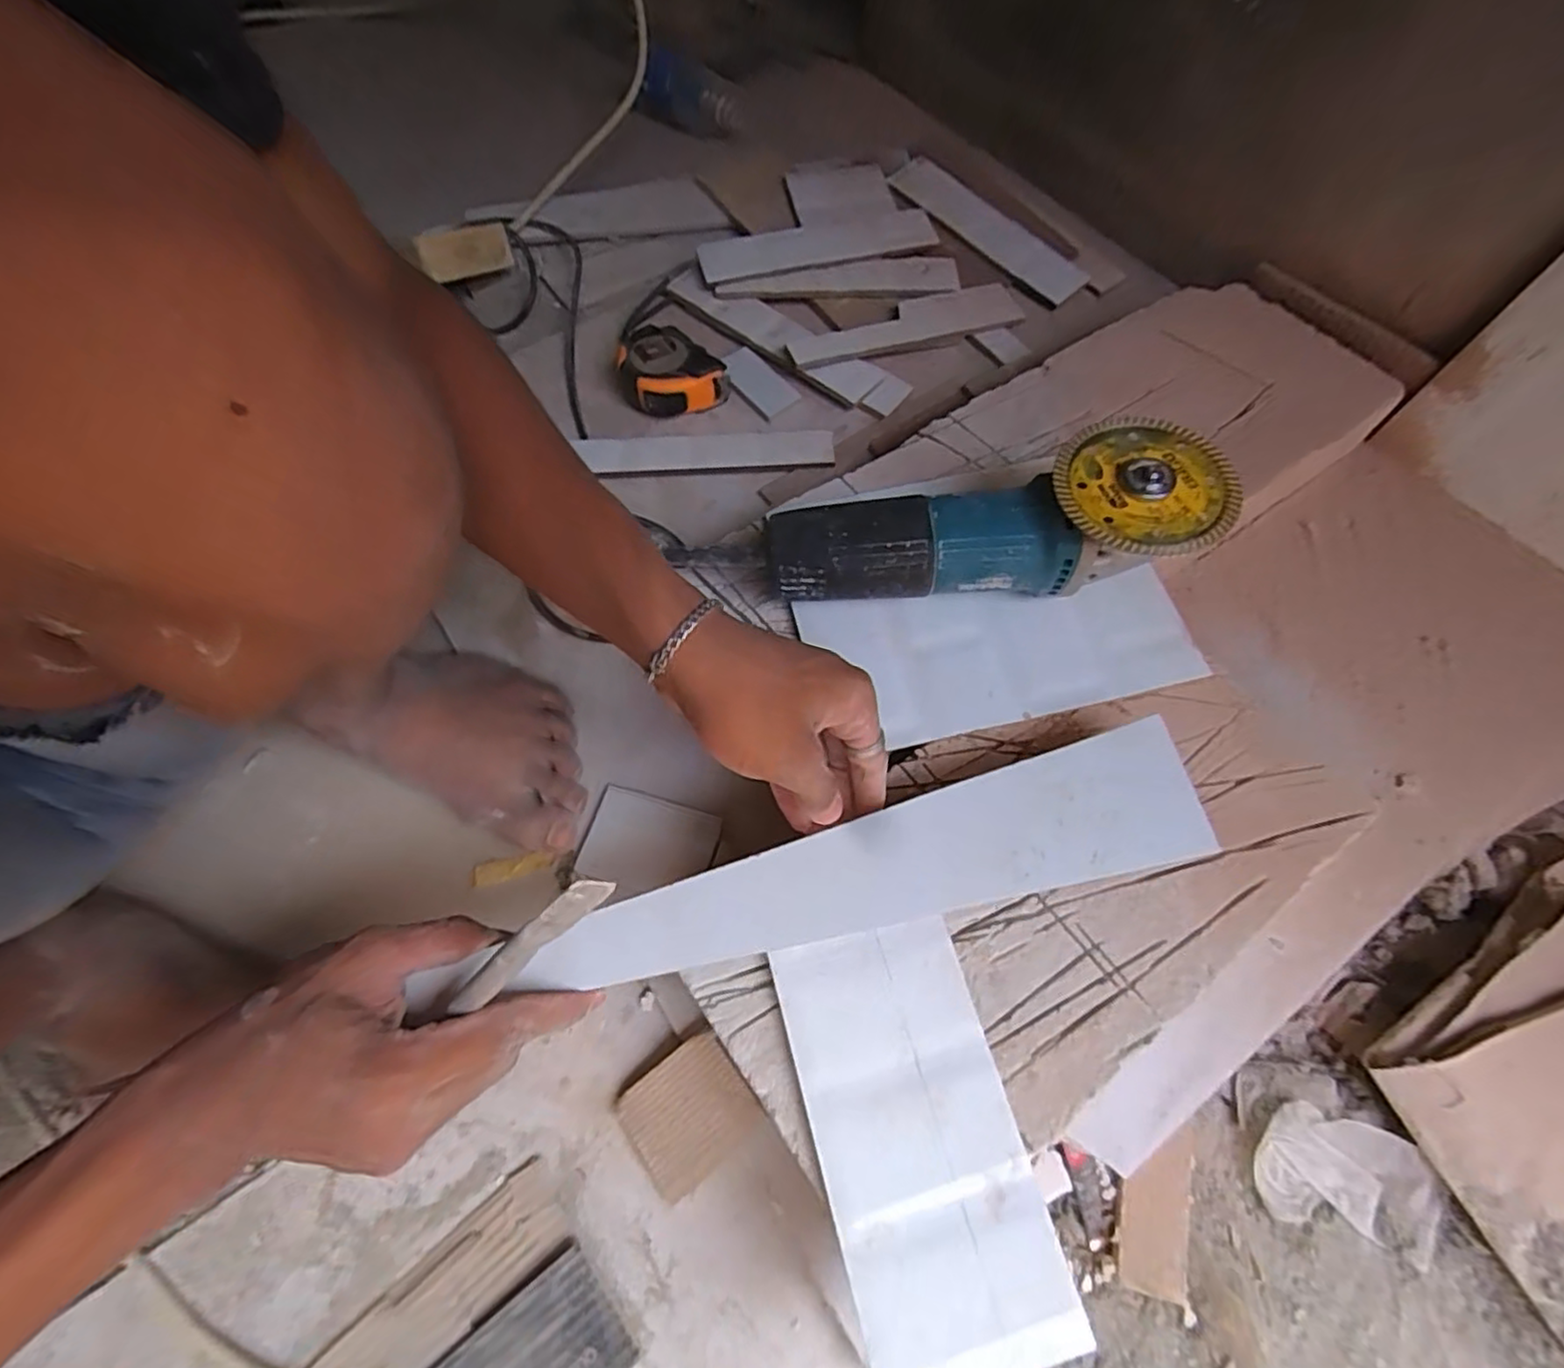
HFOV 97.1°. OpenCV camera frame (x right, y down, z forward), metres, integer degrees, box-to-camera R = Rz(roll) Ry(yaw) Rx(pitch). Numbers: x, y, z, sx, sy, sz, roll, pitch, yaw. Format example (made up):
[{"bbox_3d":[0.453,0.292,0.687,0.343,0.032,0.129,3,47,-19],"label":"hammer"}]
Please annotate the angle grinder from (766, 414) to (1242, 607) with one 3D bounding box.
[{"bbox_3d":[0.123,-0.099,0.430,0.263,0.078,0.088,-1,65,0],"label":"angle grinder"}]

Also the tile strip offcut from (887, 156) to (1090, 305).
[{"bbox_3d":[0.213,-0.478,0.723,0.060,0.009,0.234,-42,77,-14],"label":"tile strip offcut"}]

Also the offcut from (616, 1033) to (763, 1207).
[{"bbox_3d":[-0.055,0.253,0.408,0.073,0.006,0.066,-39,73,-2],"label":"offcut"}]

